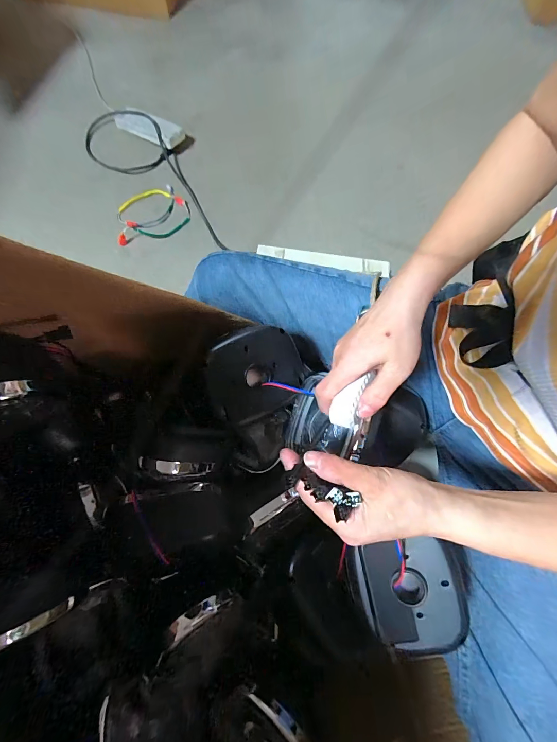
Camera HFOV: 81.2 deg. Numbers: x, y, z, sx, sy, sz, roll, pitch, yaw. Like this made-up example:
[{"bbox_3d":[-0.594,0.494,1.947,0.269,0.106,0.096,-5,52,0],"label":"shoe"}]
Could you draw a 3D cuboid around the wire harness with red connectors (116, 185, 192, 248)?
[{"bbox_3d":[-0.342,-0.420,0.876,0.179,0.032,0.220,29,72,7],"label":"wire harness with red connectors"}]

